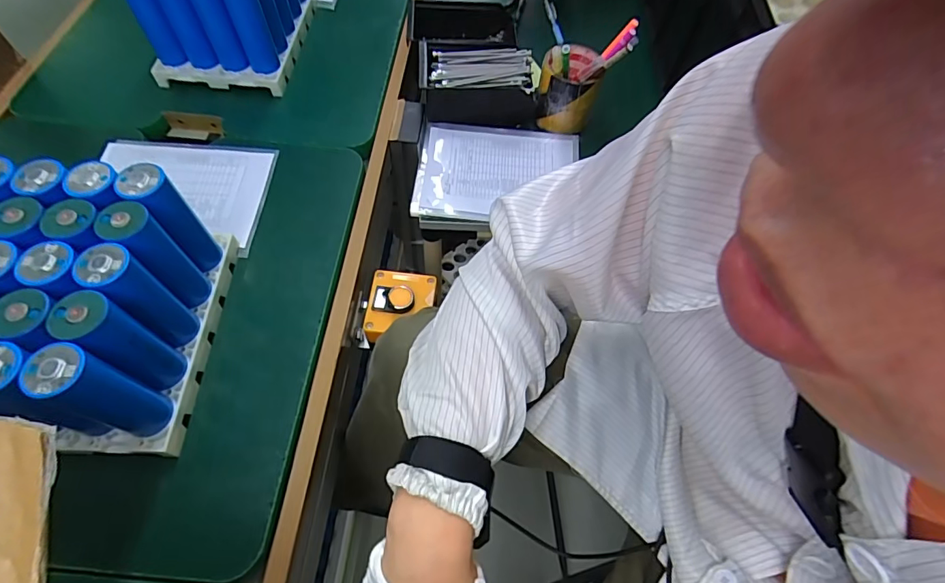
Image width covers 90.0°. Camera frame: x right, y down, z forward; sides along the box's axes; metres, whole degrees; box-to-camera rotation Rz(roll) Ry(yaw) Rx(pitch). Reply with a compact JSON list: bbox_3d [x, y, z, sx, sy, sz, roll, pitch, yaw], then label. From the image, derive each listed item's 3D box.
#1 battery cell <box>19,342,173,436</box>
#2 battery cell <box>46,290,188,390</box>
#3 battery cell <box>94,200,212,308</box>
[{"bbox_3d":[-0.291,0.087,0.385,0.035,0.146,0.039,20,62,8],"label":"battery cell"},{"bbox_3d":[-0.291,0.044,0.399,0.039,0.126,0.037,29,64,12],"label":"battery cell"},{"bbox_3d":[-0.287,-0.029,0.438,0.041,0.125,0.036,39,66,17],"label":"battery cell"}]

